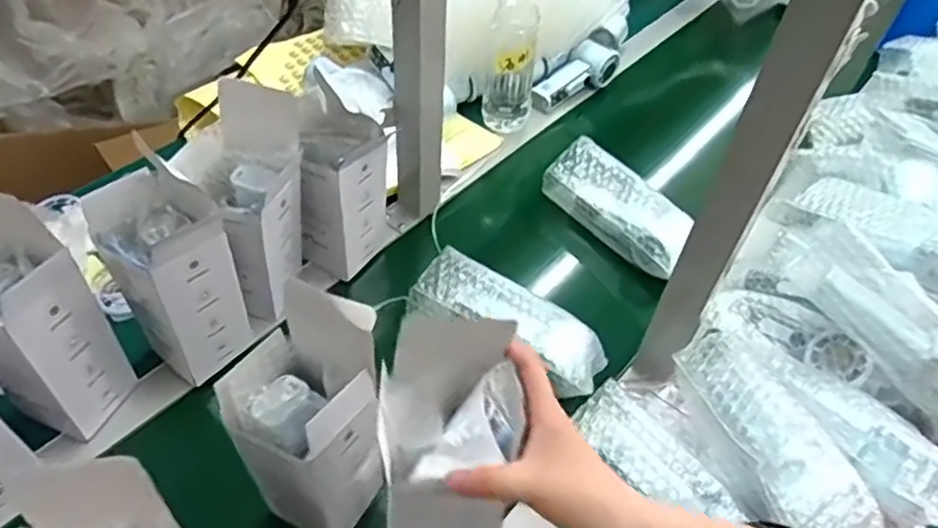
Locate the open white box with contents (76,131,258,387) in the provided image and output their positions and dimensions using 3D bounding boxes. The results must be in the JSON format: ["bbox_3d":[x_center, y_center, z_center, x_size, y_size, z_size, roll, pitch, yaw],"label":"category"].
[{"bbox_3d":[-0.264,0.014,0.606,0.089,0.187,0.094,-32,60,-28],"label":"open white box with contents"}]

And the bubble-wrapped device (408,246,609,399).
[{"bbox_3d":[0.039,0.057,0.663,0.200,0.035,0.070,30,54,18],"label":"bubble-wrapped device"}]

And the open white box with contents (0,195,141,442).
[{"bbox_3d":[-0.363,0.050,0.552,0.093,0.210,0.084,20,51,11],"label":"open white box with contents"}]

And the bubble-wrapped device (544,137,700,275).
[{"bbox_3d":[0.180,-0.067,0.801,0.056,0.070,0.195,-30,59,-27],"label":"bubble-wrapped device"}]

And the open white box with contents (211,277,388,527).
[{"bbox_3d":[-0.111,0.117,0.488,0.103,0.212,0.087,30,54,19],"label":"open white box with contents"}]

